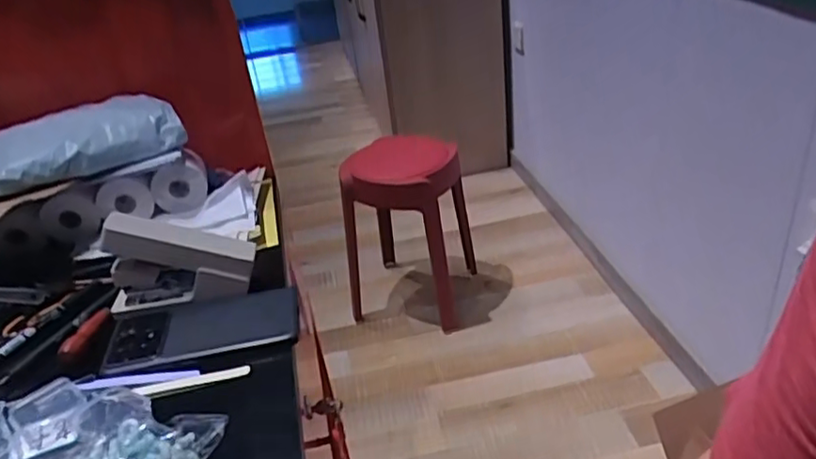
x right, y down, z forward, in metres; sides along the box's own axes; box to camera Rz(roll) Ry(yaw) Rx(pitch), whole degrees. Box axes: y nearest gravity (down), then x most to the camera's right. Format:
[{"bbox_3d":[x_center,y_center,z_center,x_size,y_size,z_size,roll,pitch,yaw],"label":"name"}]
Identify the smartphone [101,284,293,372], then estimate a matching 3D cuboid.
[{"bbox_3d":[-0.178,0.082,0.548,0.160,0.011,0.077,-11,31,-6],"label":"smartphone"}]

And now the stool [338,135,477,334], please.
[{"bbox_3d":[-0.002,-0.009,1.621,0.310,0.485,0.267,-1,31,11],"label":"stool"}]

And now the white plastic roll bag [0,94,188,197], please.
[{"bbox_3d":[-0.381,-0.078,0.636,0.287,0.045,0.115,-24,35,-26],"label":"white plastic roll bag"}]

